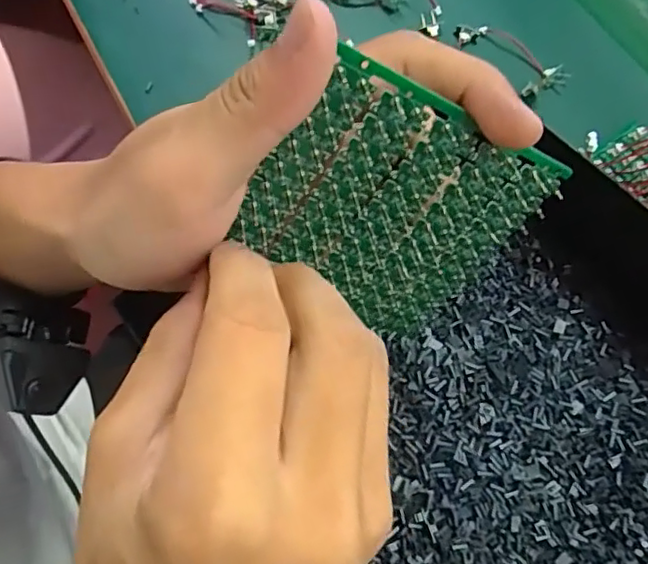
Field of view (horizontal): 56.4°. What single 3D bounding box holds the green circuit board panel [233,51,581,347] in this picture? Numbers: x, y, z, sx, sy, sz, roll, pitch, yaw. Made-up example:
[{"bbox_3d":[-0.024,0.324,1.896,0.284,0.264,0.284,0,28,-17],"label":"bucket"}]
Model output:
[{"bbox_3d":[0.020,-0.018,0.187,0.087,0.078,0.004,18,38,-30],"label":"green circuit board panel"}]

